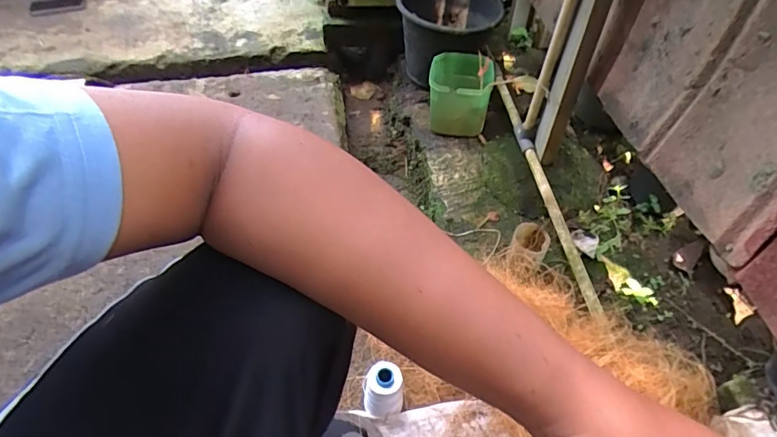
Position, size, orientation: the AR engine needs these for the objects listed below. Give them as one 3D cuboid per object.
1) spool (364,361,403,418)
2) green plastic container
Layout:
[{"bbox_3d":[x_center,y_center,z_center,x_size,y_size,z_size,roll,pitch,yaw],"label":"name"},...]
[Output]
[{"bbox_3d":[-0.008,0.254,0.692,0.056,0.102,0.052,1,47,-1],"label":"spool"},{"bbox_3d":[0.174,-0.303,1.158,0.147,0.181,0.130,10,47,8],"label":"green plastic container"}]

